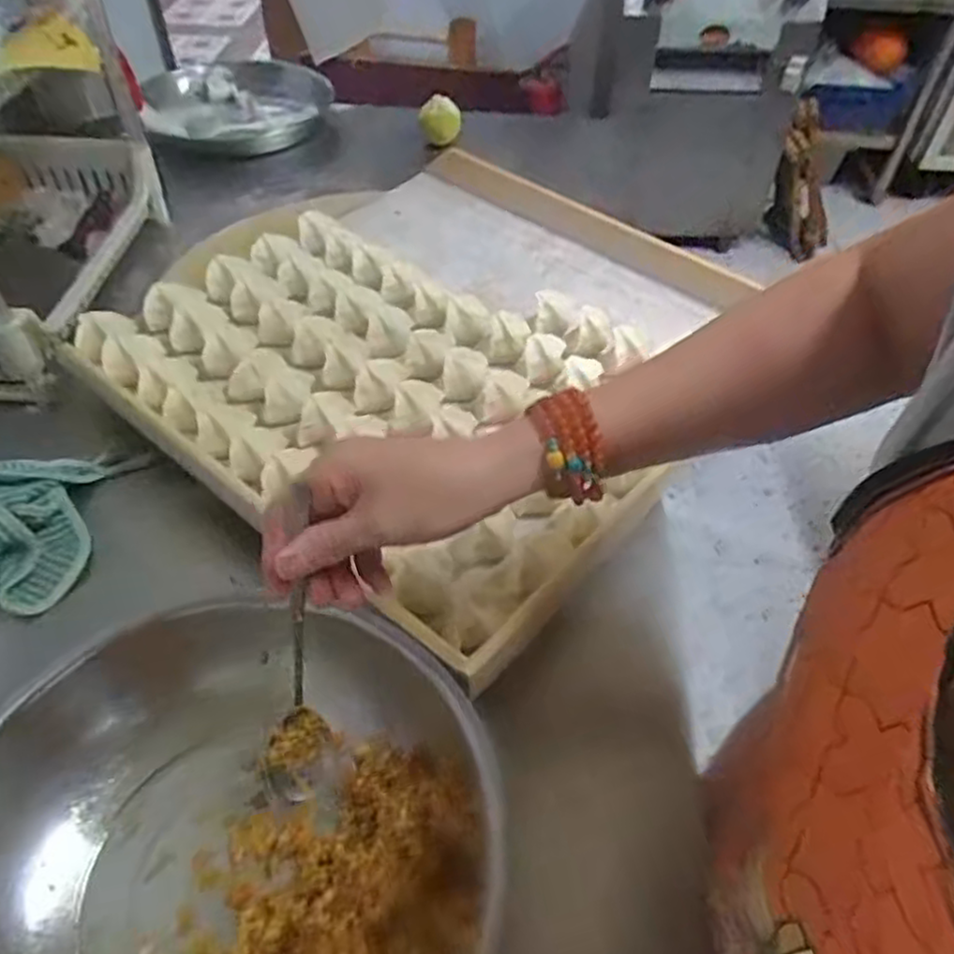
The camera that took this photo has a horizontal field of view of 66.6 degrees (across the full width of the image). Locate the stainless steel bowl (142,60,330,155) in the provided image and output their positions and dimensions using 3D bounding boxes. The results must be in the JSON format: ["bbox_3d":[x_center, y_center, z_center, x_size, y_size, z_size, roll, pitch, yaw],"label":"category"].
[{"bbox_3d":[-0.363,-0.565,1.079,0.248,0.051,0.292,29,54,22],"label":"stainless steel bowl"}]

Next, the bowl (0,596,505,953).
[{"bbox_3d":[-0.147,0.199,0.374,0.308,0.080,0.277,-18,51,-17],"label":"bowl"}]

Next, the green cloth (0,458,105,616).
[{"bbox_3d":[-0.337,0.029,0.547,0.104,0.059,0.129,28,53,21],"label":"green cloth"}]

